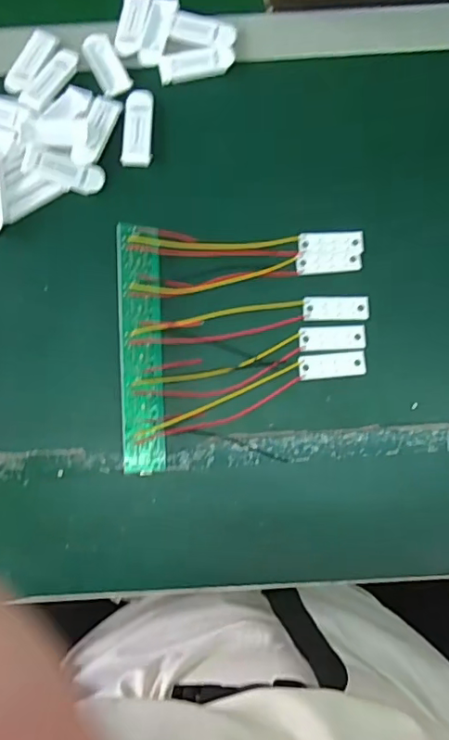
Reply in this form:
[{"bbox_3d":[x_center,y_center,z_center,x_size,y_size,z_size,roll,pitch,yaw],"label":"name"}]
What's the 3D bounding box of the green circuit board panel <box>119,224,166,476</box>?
[{"bbox_3d":[-0.057,-0.017,0.378,0.030,0.004,0.173,3,79,-31],"label":"green circuit board panel"}]

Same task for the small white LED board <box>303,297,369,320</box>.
[{"bbox_3d":[0.081,-0.045,0.394,0.047,0.004,0.018,0,80,1],"label":"small white LED board"}]

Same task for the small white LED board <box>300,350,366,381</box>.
[{"bbox_3d":[0.077,-0.004,0.385,0.047,0.004,0.018,-5,80,0],"label":"small white LED board"}]

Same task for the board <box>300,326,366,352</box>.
[{"bbox_3d":[0.078,-0.023,0.389,0.046,0.004,0.018,-2,80,0],"label":"board"}]

